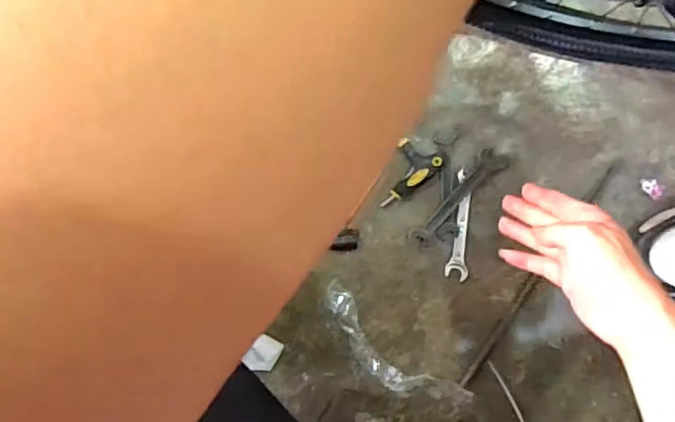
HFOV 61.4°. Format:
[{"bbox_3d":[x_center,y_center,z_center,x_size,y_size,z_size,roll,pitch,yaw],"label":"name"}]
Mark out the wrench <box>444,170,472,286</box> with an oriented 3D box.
[{"bbox_3d":[0.155,0.019,0.727,0.028,0.009,0.139,2,92,5],"label":"wrench"}]

